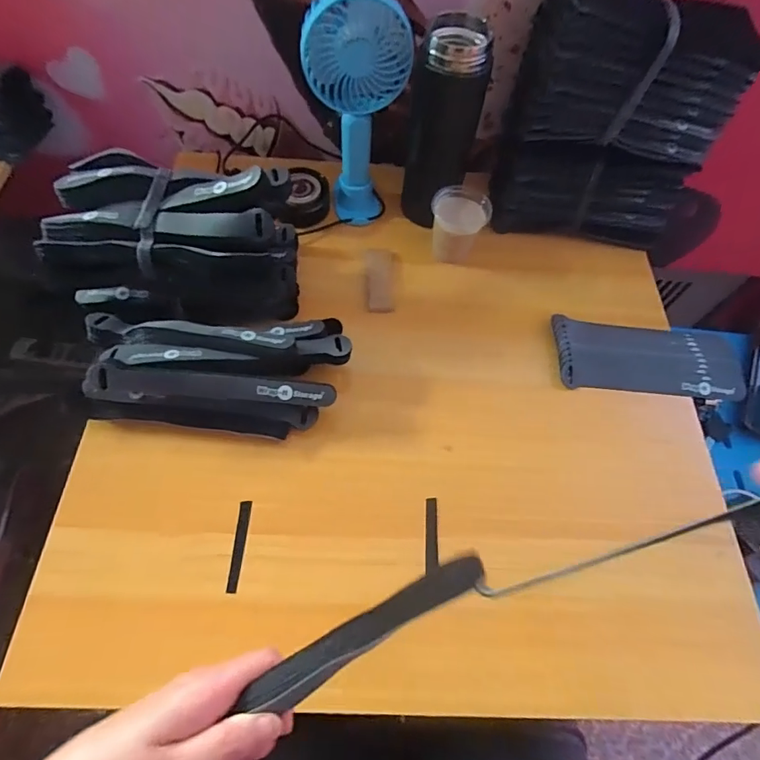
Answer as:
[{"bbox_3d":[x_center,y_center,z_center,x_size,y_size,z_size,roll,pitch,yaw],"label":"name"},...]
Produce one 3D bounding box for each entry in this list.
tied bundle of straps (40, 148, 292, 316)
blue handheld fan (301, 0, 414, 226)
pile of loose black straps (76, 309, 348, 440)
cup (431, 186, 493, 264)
[{"bbox_3d":[-0.192,-0.132,0.444,0.212,0.122,0.118,3,63,-2],"label":"tied bundle of straps"},{"bbox_3d":[-0.025,-0.267,0.475,0.103,0.203,0.071,3,63,-2],"label":"blue handheld fan"},{"bbox_3d":[-0.153,-0.009,0.424,0.239,0.062,0.107,3,63,-2],"label":"pile of loose black straps"},{"bbox_3d":[0.094,-0.185,0.539,0.074,0.062,0.063,-36,71,-19],"label":"cup"}]

